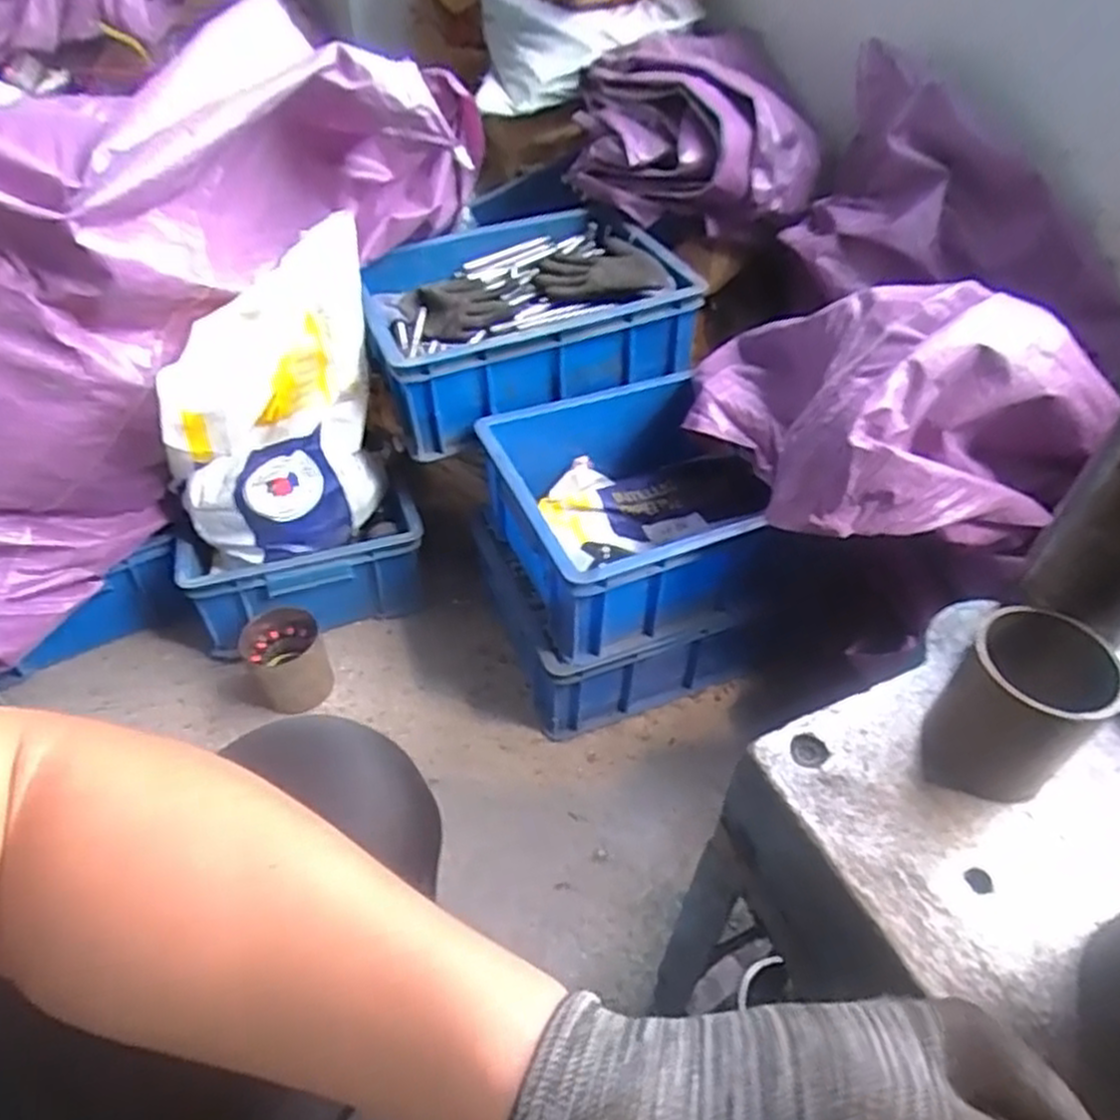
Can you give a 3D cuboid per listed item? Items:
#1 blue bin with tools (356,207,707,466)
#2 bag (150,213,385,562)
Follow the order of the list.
[{"bbox_3d":[-0.061,-0.327,1.053,0.396,0.151,0.316,-15,48,-16],"label":"blue bin with tools"},{"bbox_3d":[-0.308,-0.152,0.887,0.259,0.326,0.121,-23,51,-23],"label":"bag"}]

